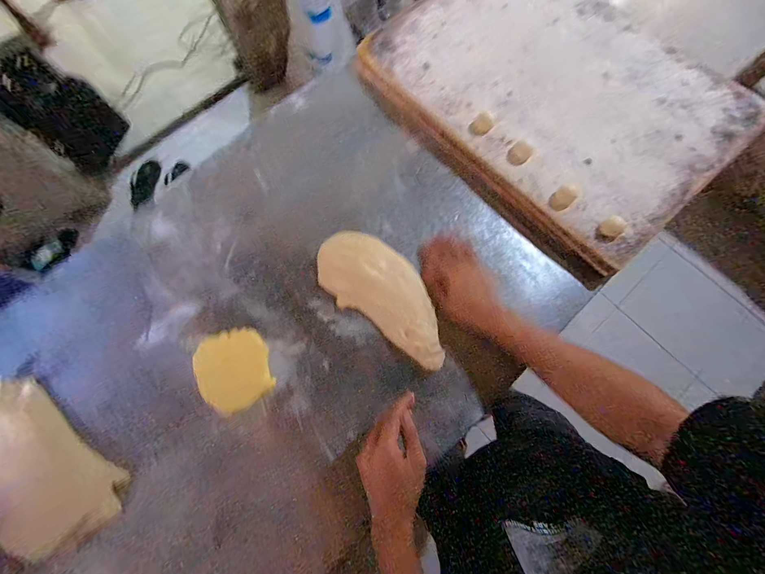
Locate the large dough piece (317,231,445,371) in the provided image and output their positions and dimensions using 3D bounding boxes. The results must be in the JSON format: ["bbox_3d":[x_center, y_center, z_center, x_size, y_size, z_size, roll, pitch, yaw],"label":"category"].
[{"bbox_3d":[0.007,0.008,0.520,0.247,0.028,0.119,34,78,9],"label":"large dough piece"}]

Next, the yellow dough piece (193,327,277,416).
[{"bbox_3d":[-0.226,0.125,0.495,0.105,0.008,0.116,-20,76,-4],"label":"yellow dough piece"}]

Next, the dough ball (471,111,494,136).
[{"bbox_3d":[0.168,-0.274,0.547,0.033,0.017,0.034,0,75,1],"label":"dough ball"}]

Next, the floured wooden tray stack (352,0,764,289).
[{"bbox_3d":[0.294,-0.361,0.592,0.452,0.053,0.600,-42,79,-9],"label":"floured wooden tray stack"}]

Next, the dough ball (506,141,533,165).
[{"bbox_3d":[0.224,-0.218,0.534,0.033,0.017,0.037,42,80,10],"label":"dough ball"}]

